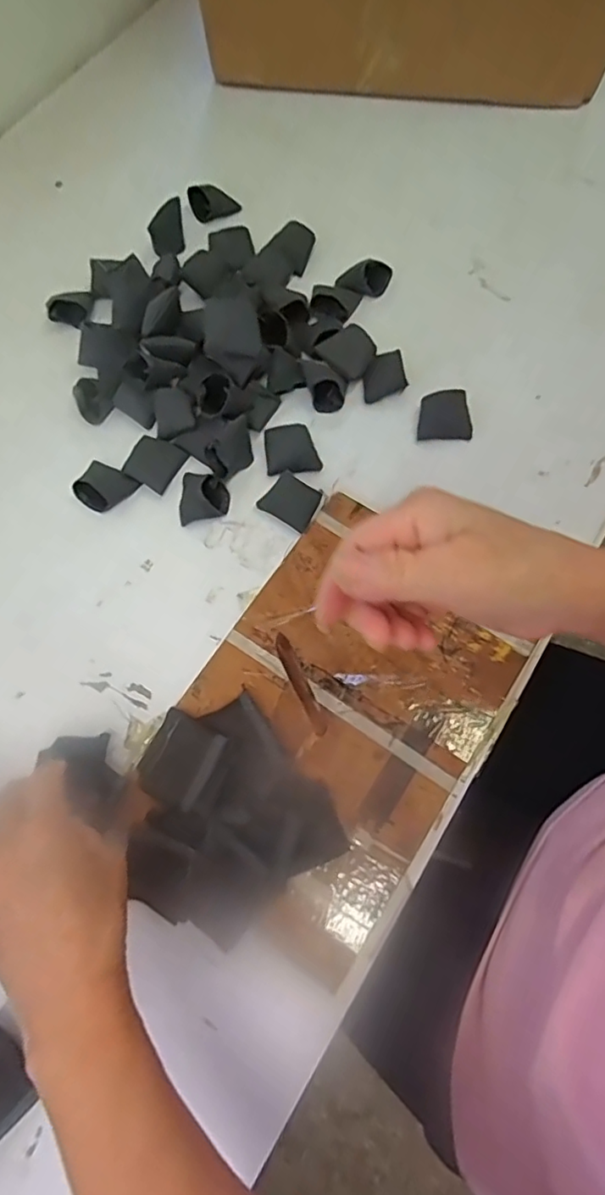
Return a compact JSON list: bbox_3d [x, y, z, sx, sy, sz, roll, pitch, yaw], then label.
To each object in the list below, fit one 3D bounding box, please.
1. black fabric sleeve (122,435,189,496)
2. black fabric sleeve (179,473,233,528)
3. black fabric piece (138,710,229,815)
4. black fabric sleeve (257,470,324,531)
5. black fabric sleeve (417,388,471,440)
[{"bbox_3d":[-0.113,-0.103,0.446,0.034,0.014,0.038,27,75,11],"label":"black fabric sleeve"},{"bbox_3d":[-0.075,-0.079,0.436,0.036,0.023,0.040,-4,71,1],"label":"black fabric sleeve"},{"bbox_3d":[-0.078,0.101,0.368,0.047,0.004,0.051,23,71,19],"label":"black fabric piece"},{"bbox_3d":[-0.007,-0.072,0.438,0.041,0.015,0.034,33,84,11],"label":"black fabric sleeve"},{"bbox_3d":[0.111,-0.141,0.452,0.040,0.017,0.034,3,72,3],"label":"black fabric sleeve"}]

